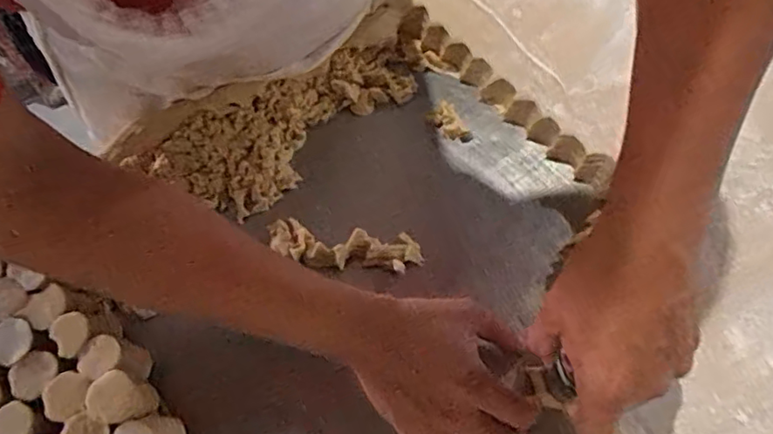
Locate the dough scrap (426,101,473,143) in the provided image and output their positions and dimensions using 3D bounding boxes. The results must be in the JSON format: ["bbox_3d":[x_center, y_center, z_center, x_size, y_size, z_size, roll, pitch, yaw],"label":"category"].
[{"bbox_3d":[0.061,-0.092,0.568,0.025,0.010,0.049,-28,66,-15],"label":"dough scrap"}]

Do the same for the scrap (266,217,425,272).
[{"bbox_3d":[-0.036,0.026,0.499,0.134,0.017,0.042,8,62,3],"label":"scrap"}]

